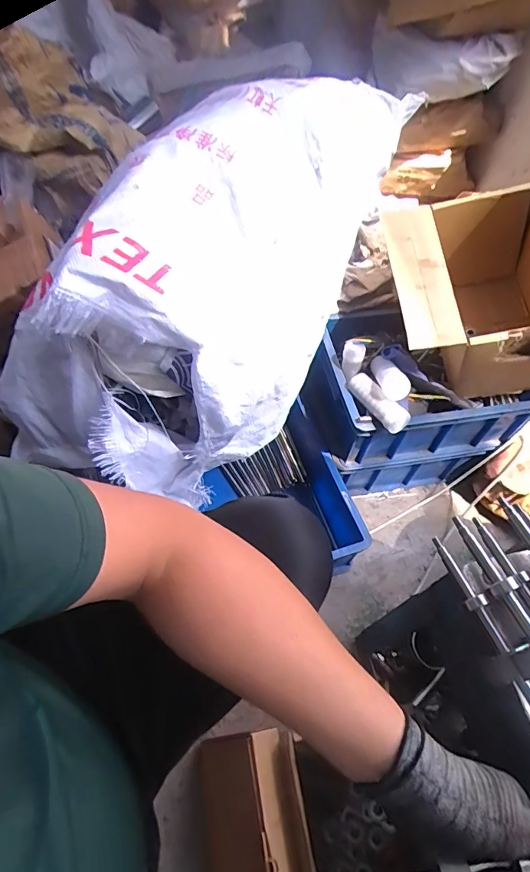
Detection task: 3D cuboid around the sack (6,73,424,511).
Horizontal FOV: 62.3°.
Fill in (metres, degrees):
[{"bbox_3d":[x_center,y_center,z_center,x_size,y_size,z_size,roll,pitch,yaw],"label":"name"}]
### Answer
[{"bbox_3d":[-0.046,-0.326,0.746,0.400,0.336,0.896,29,71,14],"label":"sack"}]

